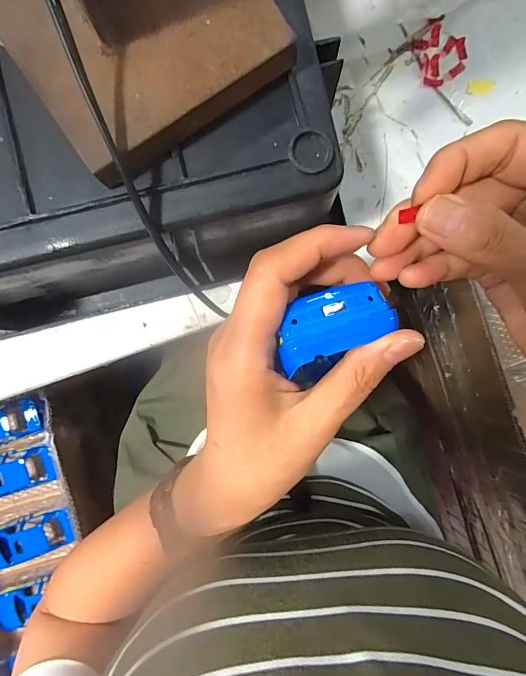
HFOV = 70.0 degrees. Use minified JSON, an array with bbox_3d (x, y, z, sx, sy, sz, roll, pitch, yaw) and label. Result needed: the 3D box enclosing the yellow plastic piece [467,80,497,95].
[{"bbox_3d":[0.153,-0.175,0.261,0.018,0.004,0.010,3,91,-2],"label":"yellow plastic piece"}]

